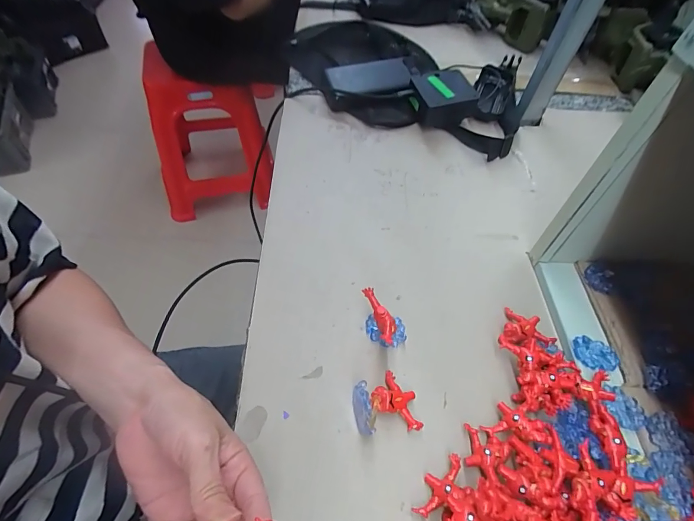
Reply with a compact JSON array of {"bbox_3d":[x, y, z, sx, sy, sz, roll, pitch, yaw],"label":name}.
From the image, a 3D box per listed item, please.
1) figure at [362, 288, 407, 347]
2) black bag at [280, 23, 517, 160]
[{"bbox_3d":[0.036,0.052,0.338,0.032,0.049,0.044,-16,56,-16],"label":"figure"},{"bbox_3d":[0.083,-0.294,0.600,0.392,0.050,0.223,24,55,13],"label":"black bag"}]

